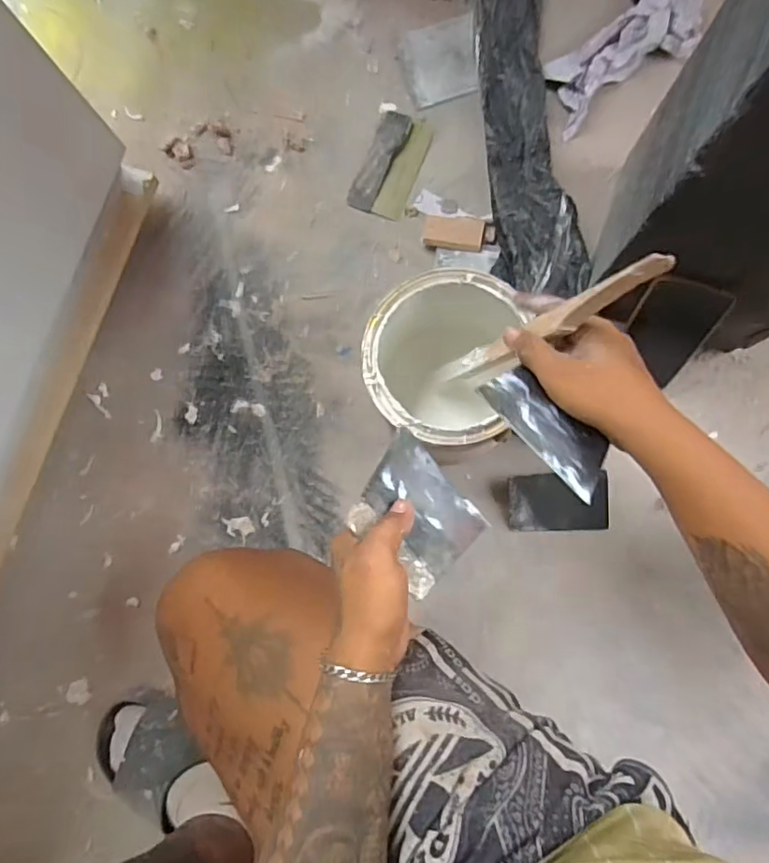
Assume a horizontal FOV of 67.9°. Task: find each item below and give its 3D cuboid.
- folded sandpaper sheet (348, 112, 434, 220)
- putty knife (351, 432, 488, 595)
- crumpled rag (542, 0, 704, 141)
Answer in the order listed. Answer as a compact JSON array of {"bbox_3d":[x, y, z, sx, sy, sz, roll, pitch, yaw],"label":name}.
[{"bbox_3d":[0.009,-0.352,0.751,0.072,0.015,0.139,20,86,6],"label":"folded sandpaper sheet"},{"bbox_3d":[0.026,0.065,0.437,0.102,0.006,0.093,47,53,-10],"label":"putty knife"},{"bbox_3d":[0.306,-0.498,0.733,0.239,0.056,0.117,-37,82,0],"label":"crumpled rag"}]

